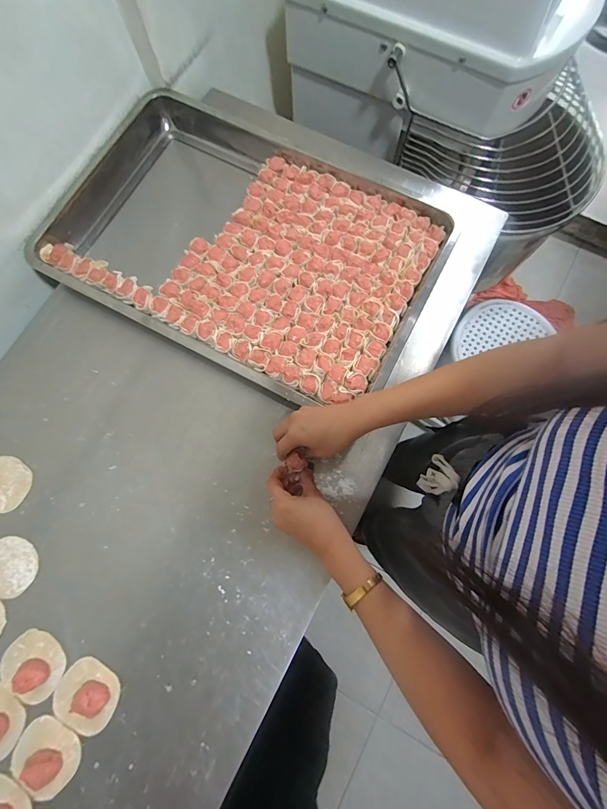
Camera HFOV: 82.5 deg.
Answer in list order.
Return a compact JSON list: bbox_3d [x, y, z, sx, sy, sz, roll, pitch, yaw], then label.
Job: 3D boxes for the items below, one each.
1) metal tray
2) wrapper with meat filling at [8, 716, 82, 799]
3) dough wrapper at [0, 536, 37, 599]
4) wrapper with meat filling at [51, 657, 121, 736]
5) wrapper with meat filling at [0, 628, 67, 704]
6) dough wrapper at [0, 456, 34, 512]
[{"bbox_3d":[-0.112,-0.263,0.570,0.622,0.060,0.389,27,79,7],"label":"metal tray"},{"bbox_3d":[-0.318,0.433,0.420,0.078,0.018,0.069,36,77,8],"label":"wrapper with meat filling"},{"bbox_3d":[-0.407,0.225,0.479,0.078,0.004,0.070,32,74,9],"label":"dough wrapper"},{"bbox_3d":[-0.277,0.371,0.433,0.078,0.023,0.073,0,75,-1],"label":"wrapper with meat filling"},{"bbox_3d":[-0.352,0.337,0.441,0.082,0.021,0.072,32,77,7],"label":"wrapper with meat filling"},{"bbox_3d":[-0.438,0.115,0.504,0.078,0.004,0.073,0,75,-1],"label":"dough wrapper"}]

